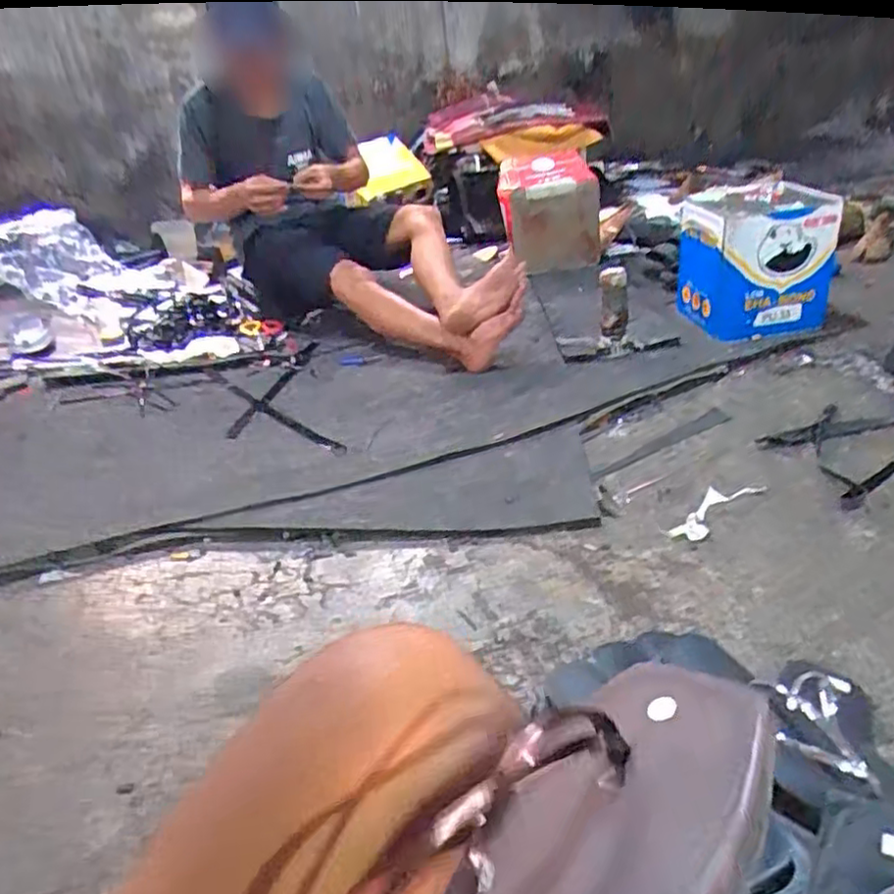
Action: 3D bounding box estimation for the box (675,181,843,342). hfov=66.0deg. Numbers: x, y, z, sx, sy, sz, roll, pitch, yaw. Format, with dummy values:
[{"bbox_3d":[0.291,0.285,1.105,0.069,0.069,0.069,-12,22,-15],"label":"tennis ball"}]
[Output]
[{"bbox_3d":[0.646,-0.387,1.438,0.249,0.246,0.249,-14,31,-12],"label":"box"}]

